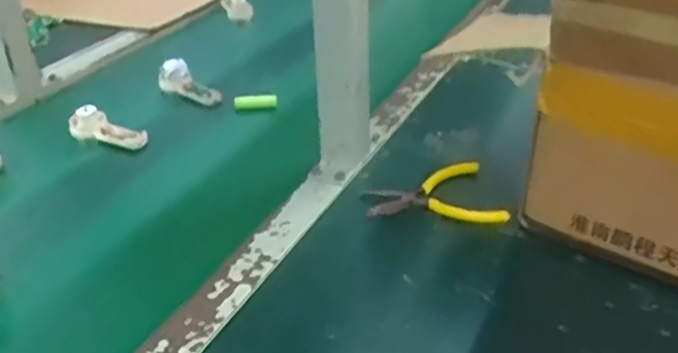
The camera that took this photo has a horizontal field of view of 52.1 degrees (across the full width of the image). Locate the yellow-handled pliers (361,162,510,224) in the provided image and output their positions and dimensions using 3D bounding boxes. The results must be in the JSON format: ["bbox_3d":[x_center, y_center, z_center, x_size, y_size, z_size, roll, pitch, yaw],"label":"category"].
[{"bbox_3d":[0.081,0.018,0.614,0.114,0.017,0.091,-5,32,-8],"label":"yellow-handled pliers"}]

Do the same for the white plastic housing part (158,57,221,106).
[{"bbox_3d":[-0.180,-0.116,0.840,0.091,0.037,0.030,22,38,32],"label":"white plastic housing part"}]

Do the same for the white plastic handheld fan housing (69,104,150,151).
[{"bbox_3d":[-0.249,-0.050,0.749,0.094,0.040,0.026,13,34,21],"label":"white plastic handheld fan housing"}]

